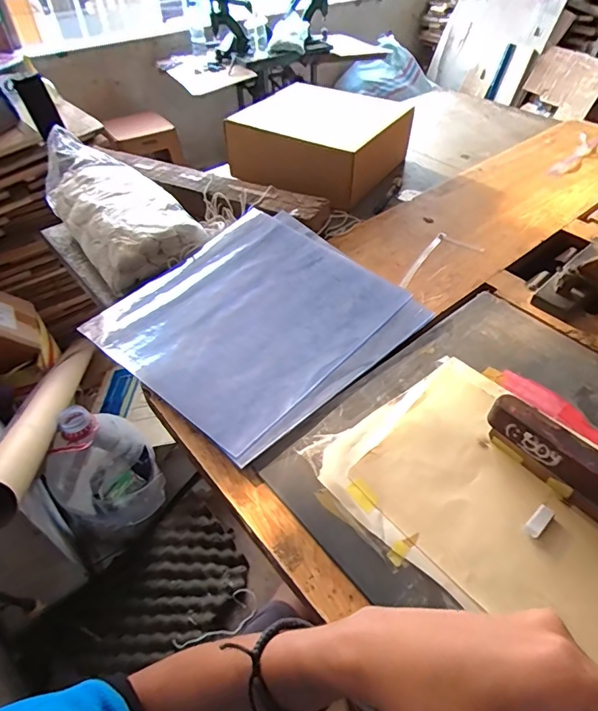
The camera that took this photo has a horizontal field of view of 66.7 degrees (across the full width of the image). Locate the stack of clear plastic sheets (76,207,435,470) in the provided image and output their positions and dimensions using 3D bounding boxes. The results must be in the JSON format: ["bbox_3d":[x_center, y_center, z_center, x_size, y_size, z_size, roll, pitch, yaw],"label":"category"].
[{"bbox_3d":[-0.056,-0.059,0.558,0.314,0.024,0.307,35,56,28],"label":"stack of clear plastic sheets"}]

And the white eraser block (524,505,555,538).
[{"bbox_3d":[0.201,0.139,0.380,0.030,0.008,0.013,-32,55,-26],"label":"white eraser block"}]

